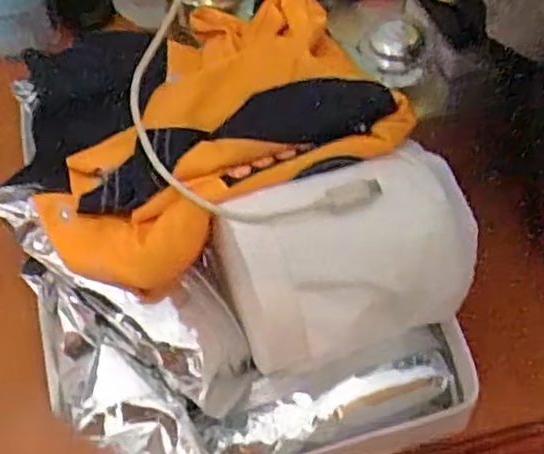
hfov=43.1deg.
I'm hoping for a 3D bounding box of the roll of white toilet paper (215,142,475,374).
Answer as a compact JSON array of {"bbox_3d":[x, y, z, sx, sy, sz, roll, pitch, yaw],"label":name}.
[{"bbox_3d":[0.035,0.018,0.345,0.130,0.064,0.077,-17,53,-15],"label":"roll of white toilet paper"}]

